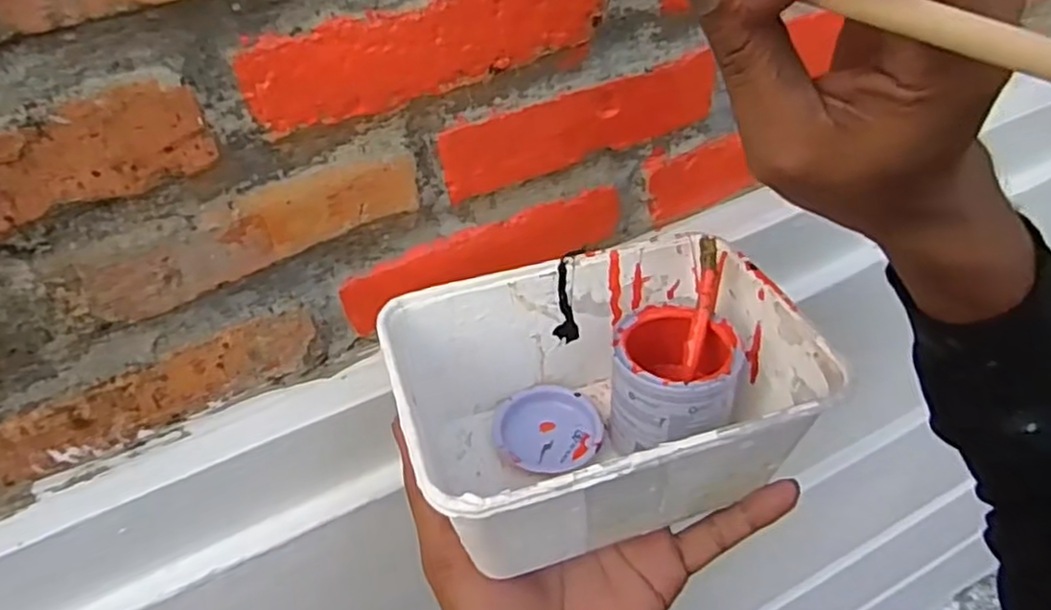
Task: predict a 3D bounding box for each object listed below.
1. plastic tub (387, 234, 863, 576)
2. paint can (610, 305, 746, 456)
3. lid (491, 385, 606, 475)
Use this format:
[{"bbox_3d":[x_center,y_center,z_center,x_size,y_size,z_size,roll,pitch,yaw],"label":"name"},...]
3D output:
[{"bbox_3d":[0.034,0.038,0.314,0.168,0.083,0.120,-16,47,-11],"label":"plastic tub"},{"bbox_3d":[0.068,0.037,0.324,0.054,0.052,0.056,-2,46,2],"label":"paint can"},{"bbox_3d":[0.011,0.060,0.344,0.051,0.010,0.046,-10,46,-6],"label":"lid"}]

